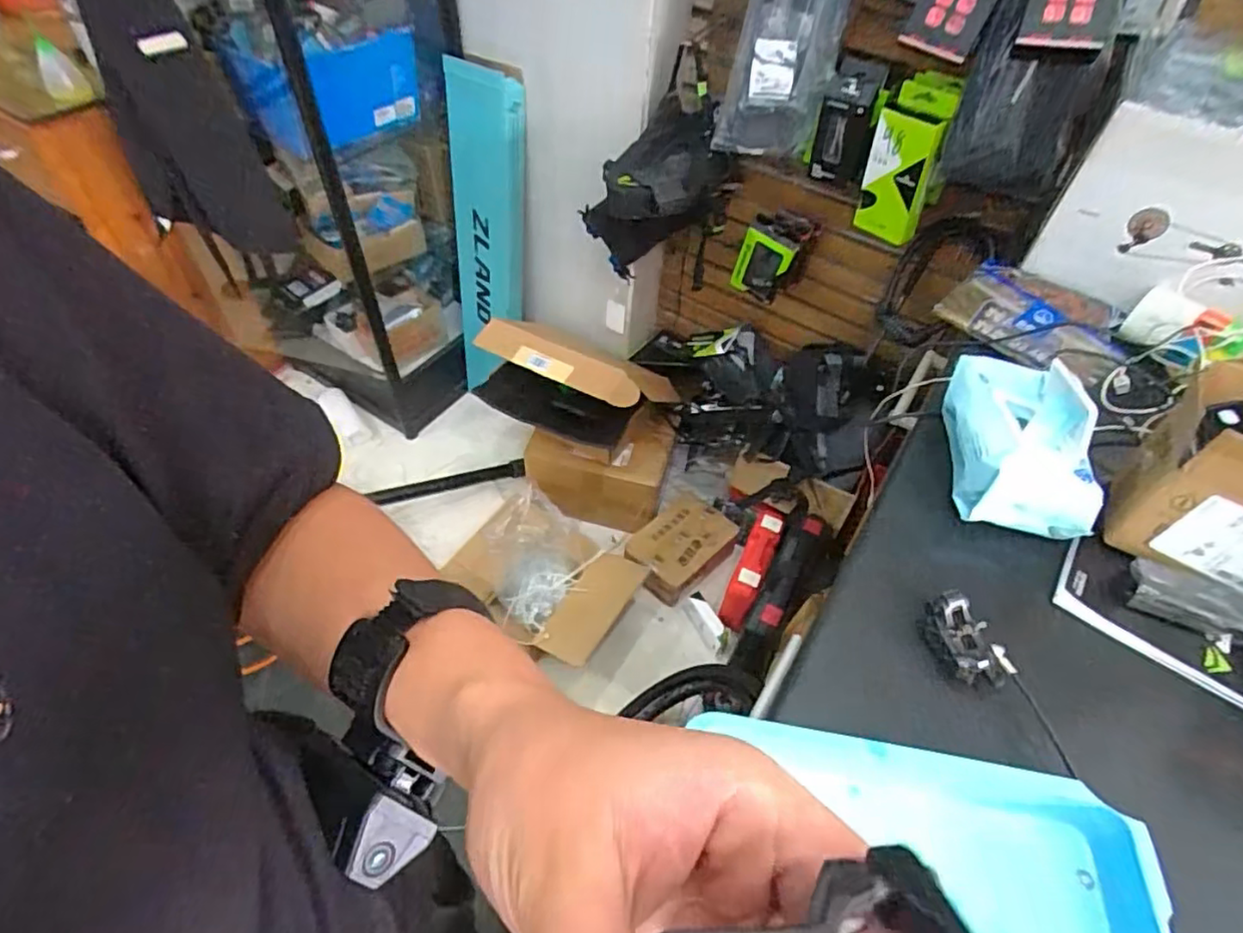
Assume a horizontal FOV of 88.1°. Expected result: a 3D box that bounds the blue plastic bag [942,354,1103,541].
[{"bbox_3d":[0.396,-0.038,0.643,0.111,0.085,0.196,7,52,1],"label":"blue plastic bag"}]

